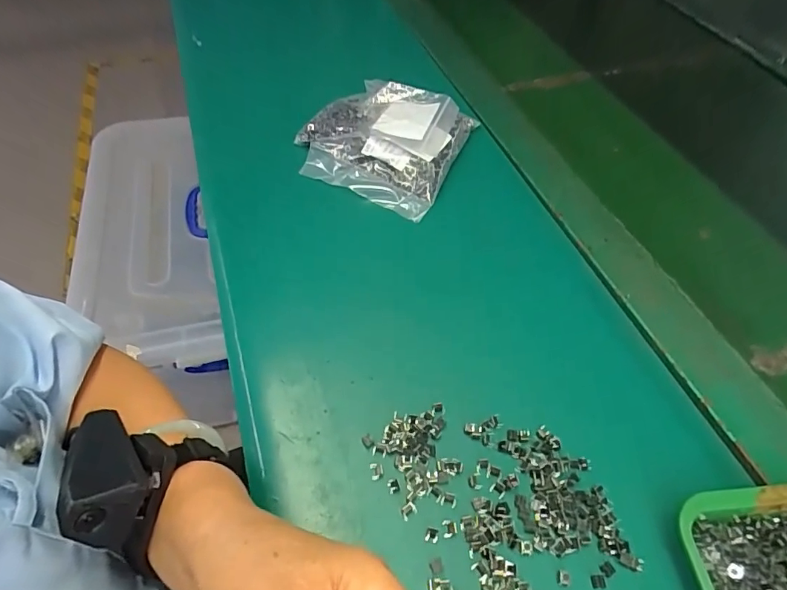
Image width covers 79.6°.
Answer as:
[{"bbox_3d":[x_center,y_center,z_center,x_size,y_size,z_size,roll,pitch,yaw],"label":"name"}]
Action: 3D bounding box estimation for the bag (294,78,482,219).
[{"bbox_3d":[-0.012,-0.157,0.467,0.144,0.045,0.145,19,53,11],"label":"bag"}]

